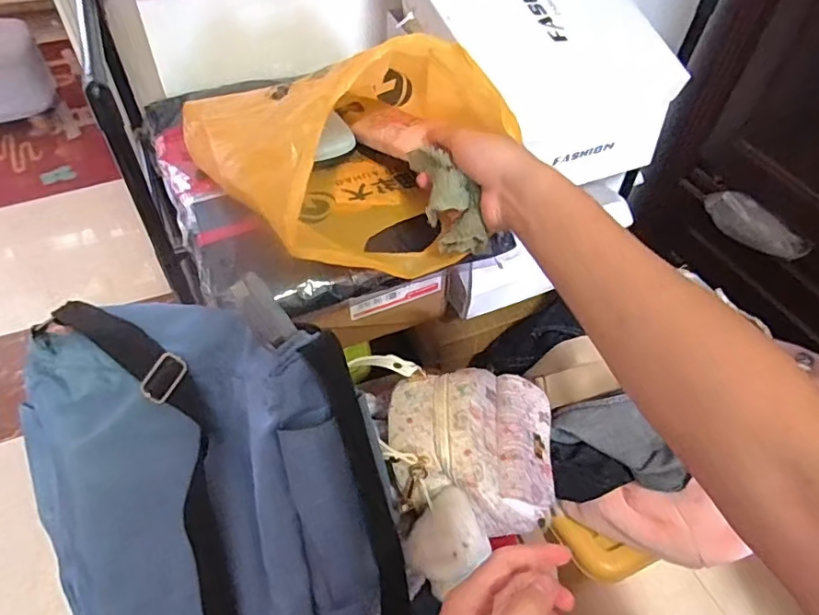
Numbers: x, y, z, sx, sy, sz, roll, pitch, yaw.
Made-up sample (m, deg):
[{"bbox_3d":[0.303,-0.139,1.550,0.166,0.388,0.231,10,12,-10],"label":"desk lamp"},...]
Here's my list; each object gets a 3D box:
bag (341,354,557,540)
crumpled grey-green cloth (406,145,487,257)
[{"bbox_3d":[0.058,0.141,0.543,0.199,0.126,0.132,-2,49,-6],"label":"bag"},{"bbox_3d":[0.029,-0.092,0.444,0.033,0.040,0.105,-18,72,-19],"label":"crumpled grey-green cloth"}]

